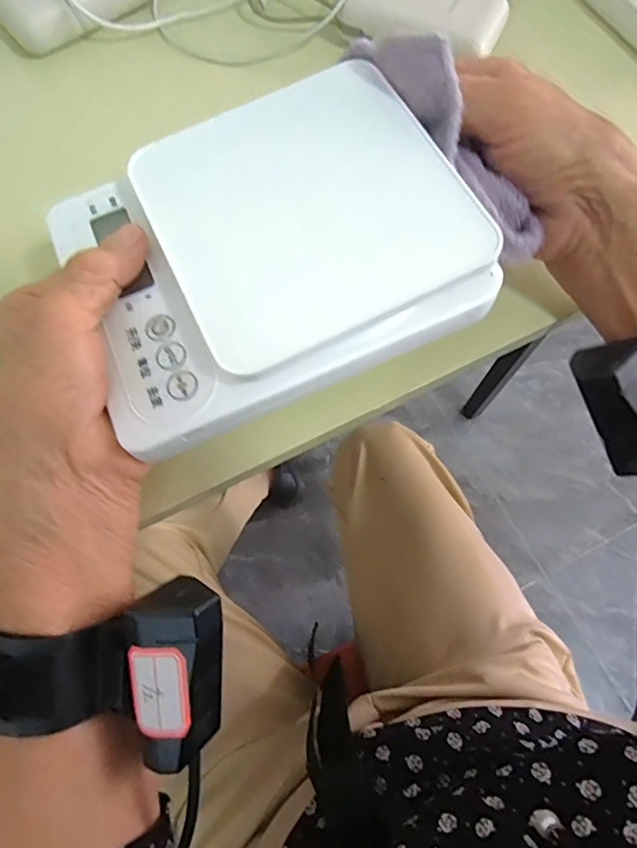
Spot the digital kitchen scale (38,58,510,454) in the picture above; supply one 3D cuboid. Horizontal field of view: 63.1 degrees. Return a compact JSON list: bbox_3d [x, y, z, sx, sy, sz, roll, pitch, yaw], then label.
[{"bbox_3d":[-0.023,-0.079,0.224,0.163,0.027,0.134,-22,71,-8],"label":"digital kitchen scale"}]

